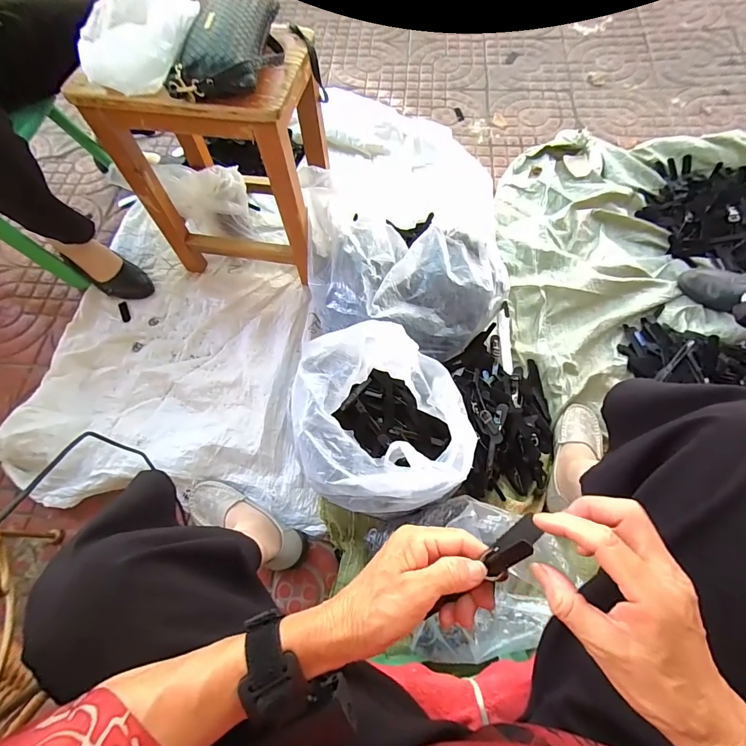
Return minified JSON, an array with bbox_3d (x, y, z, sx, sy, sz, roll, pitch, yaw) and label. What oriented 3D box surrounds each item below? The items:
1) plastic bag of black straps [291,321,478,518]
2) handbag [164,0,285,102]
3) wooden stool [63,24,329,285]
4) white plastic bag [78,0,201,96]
[{"bbox_3d":[0.014,0.076,0.596,0.258,0.162,0.251,-3,68,0],"label":"plastic bag of black straps"},{"bbox_3d":[-0.196,-0.462,0.535,0.125,0.048,0.216,13,69,6],"label":"handbag"},{"bbox_3d":[-0.257,-0.392,0.720,0.305,0.353,0.227,12,68,7],"label":"wooden stool"},{"bbox_3d":[-0.327,-0.483,0.531,0.158,0.061,0.202,-13,69,-4],"label":"white plastic bag"}]

